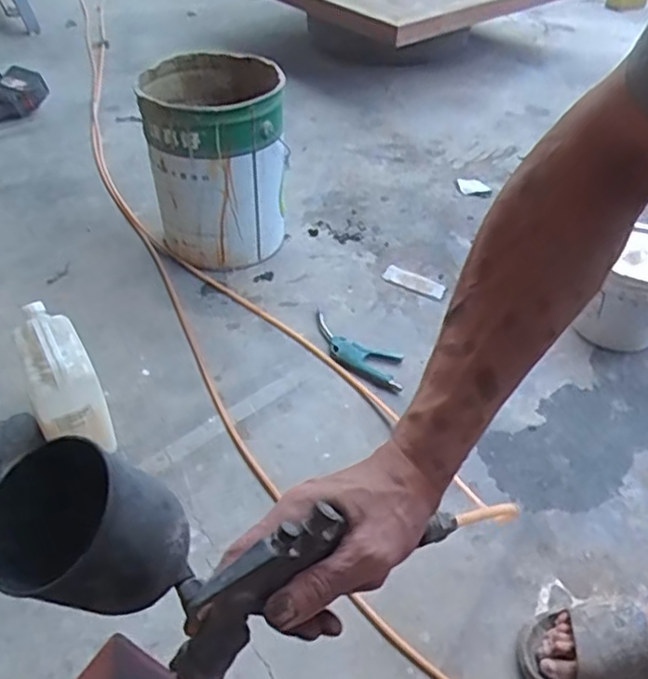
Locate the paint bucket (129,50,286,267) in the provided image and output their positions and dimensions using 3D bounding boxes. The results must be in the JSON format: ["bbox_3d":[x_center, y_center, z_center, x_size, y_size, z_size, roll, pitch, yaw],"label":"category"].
[{"bbox_3d":[-0.222,-0.371,1.431,0.273,0.375,0.293,-8,43,-8],"label":"paint bucket"}]

